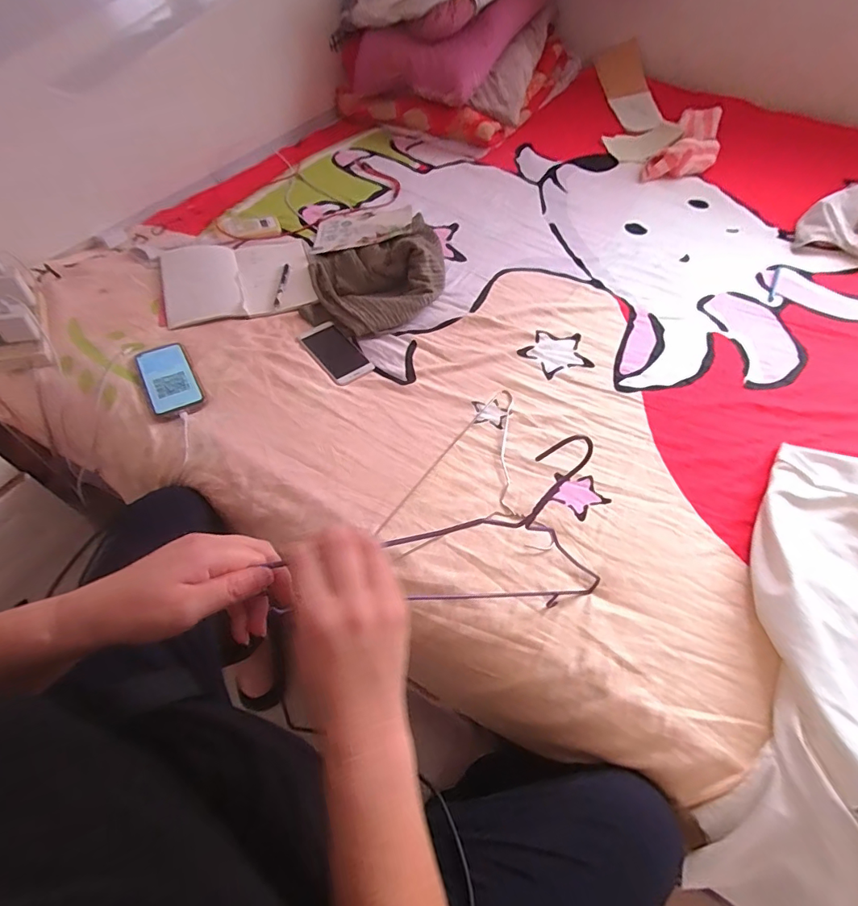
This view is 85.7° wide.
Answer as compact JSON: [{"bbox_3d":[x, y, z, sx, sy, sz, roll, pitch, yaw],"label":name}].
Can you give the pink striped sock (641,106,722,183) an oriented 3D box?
[{"bbox_3d":[0.711,-0.834,1.256,0.141,0.062,0.373,29,60,17],"label":"pink striped sock"}]

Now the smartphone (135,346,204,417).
[{"bbox_3d":[-0.427,-0.123,0.756,0.076,0.013,0.153,-26,61,-18],"label":"smartphone"}]

